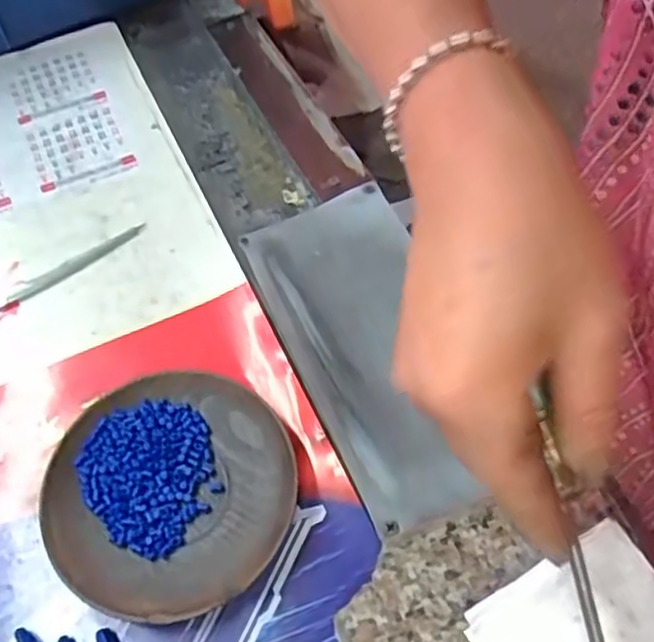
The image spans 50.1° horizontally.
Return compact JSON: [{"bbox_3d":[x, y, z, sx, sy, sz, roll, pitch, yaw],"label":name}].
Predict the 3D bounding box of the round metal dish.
[{"bbox_3d":[-0.073,0.078,0.328,0.112,0.015,0.110,-2,56,3],"label":"round metal dish"}]

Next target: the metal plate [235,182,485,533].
[{"bbox_3d":[0.024,0.008,0.371,0.084,0.007,0.197,-24,59,-4],"label":"metal plate"}]

